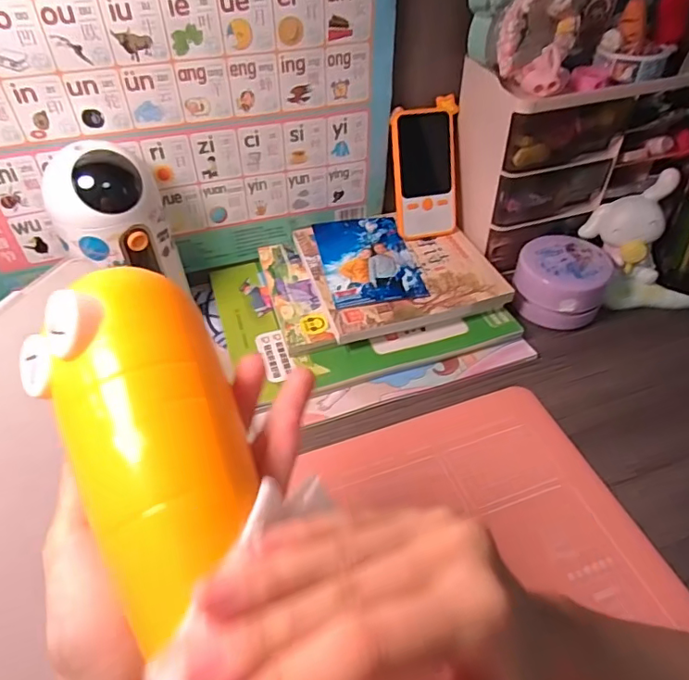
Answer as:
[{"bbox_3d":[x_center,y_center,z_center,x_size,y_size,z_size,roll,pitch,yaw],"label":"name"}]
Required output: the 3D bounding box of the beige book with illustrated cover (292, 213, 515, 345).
[{"bbox_3d":[0.053,-0.074,0.505,0.170,0.016,0.154,-14,47,-11],"label":"beige book with illustrated cover"}]

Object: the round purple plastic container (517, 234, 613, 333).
[{"bbox_3d":[0.206,-0.058,0.498,0.080,0.051,0.079,-1,46,1],"label":"round purple plastic container"}]

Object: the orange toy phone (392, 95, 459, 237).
[{"bbox_3d":[0.081,-0.167,0.515,0.067,0.123,0.015,-13,18,-13],"label":"orange toy phone"}]

